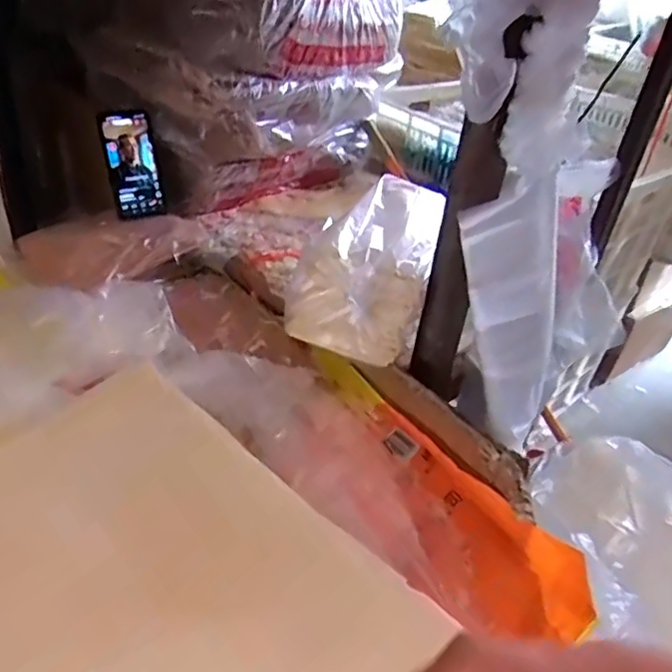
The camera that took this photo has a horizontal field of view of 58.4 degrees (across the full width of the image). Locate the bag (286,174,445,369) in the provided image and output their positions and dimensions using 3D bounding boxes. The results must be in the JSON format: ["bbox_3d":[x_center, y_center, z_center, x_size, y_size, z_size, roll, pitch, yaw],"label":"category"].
[{"bbox_3d":[0.048,-0.093,0.715,0.141,0.098,0.264,15,38,11],"label":"bag"}]

